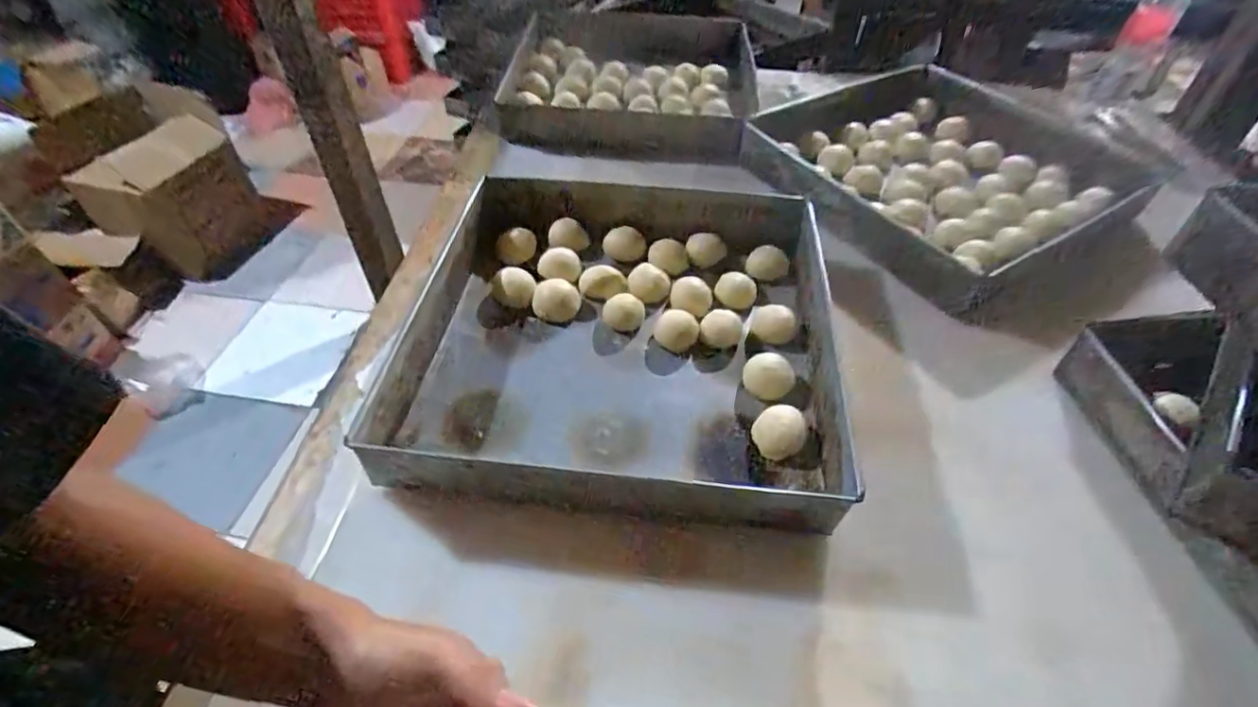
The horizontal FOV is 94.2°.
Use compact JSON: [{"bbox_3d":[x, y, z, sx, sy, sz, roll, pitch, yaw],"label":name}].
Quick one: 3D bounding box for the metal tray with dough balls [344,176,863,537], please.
[{"bbox_3d":[-0.003,-0.033,0.614,0.444,0.068,0.444,6,48,5],"label":"metal tray with dough balls"}]

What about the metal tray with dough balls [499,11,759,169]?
[{"bbox_3d":[0.007,-0.483,1.044,0.419,0.085,0.457,11,49,9],"label":"metal tray with dough balls"}]

